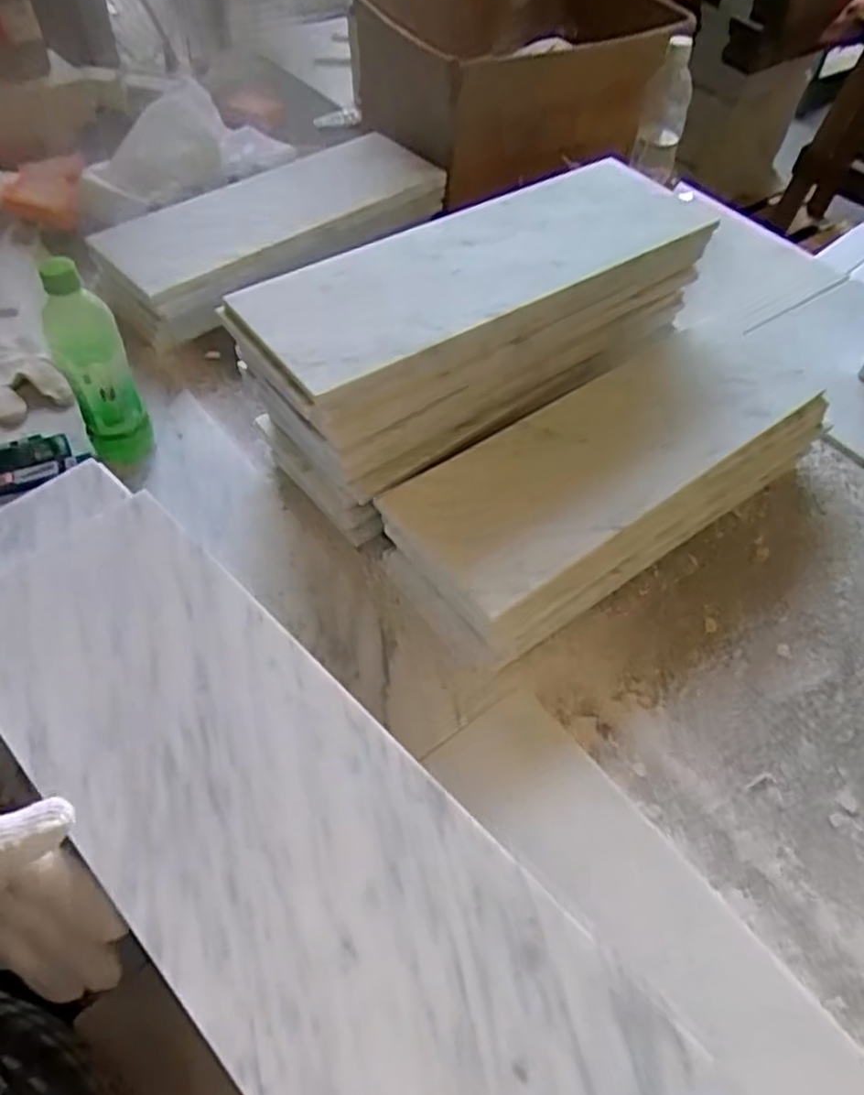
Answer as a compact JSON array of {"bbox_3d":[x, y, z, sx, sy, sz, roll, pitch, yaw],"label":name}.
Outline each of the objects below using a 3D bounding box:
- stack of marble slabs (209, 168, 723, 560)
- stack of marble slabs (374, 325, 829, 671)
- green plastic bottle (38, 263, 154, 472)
[{"bbox_3d":[0.047,-0.196,0.722,0.449,0.202,0.157,-29,60,-22],"label":"stack of marble slabs"},{"bbox_3d":[0.186,-0.073,0.718,0.482,0.098,0.171,-31,61,-23],"label":"stack of marble slabs"},{"bbox_3d":[-0.316,-0.167,0.684,0.062,0.194,0.057,-23,58,-19],"label":"green plastic bottle"}]

